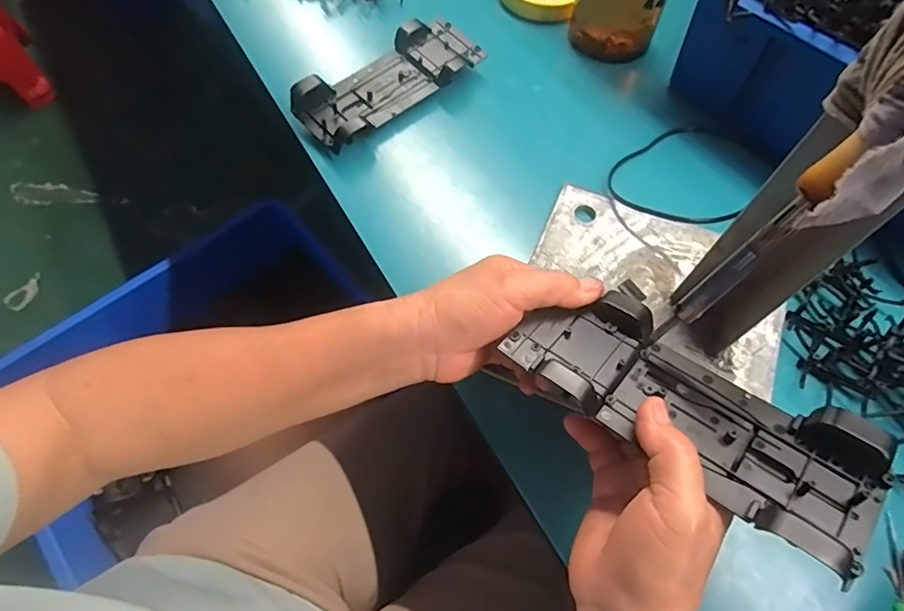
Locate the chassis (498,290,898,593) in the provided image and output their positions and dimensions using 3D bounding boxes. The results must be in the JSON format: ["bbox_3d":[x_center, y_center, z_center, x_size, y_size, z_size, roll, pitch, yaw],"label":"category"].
[{"bbox_3d":[0.125,0.051,0.277,0.189,0.025,0.080,31,67,23],"label":"chassis"}]

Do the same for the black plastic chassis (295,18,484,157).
[{"bbox_3d":[-0.057,-0.221,0.502,0.195,0.030,0.078,-41,70,-19],"label":"black plastic chassis"}]

